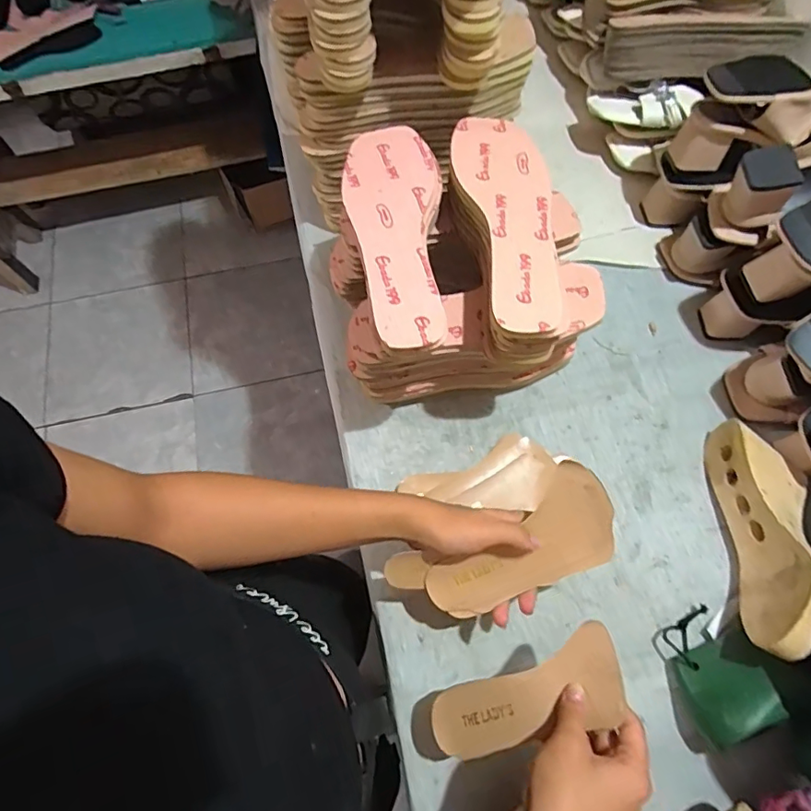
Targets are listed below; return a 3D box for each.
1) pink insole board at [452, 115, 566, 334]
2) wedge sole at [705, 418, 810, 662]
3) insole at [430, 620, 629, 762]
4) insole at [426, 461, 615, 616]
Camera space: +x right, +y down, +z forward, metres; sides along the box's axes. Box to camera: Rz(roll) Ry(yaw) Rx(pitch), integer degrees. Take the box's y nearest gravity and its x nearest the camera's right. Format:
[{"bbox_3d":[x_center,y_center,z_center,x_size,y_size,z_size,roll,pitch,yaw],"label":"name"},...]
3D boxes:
[{"bbox_3d":[0.095,-0.171,0.458,0.077,0.010,0.236,-7,67,-2],"label":"pink insole board"},{"bbox_3d":[0.345,0.122,0.485,0.076,0.085,0.234,10,49,5],"label":"wedge sole"},{"bbox_3d":[0.090,0.225,0.390,0.154,0.006,0.058,-31,51,15],"label":"insole"},{"bbox_3d":[0.096,0.122,0.429,0.167,0.008,0.079,-36,91,11],"label":"insole"}]

